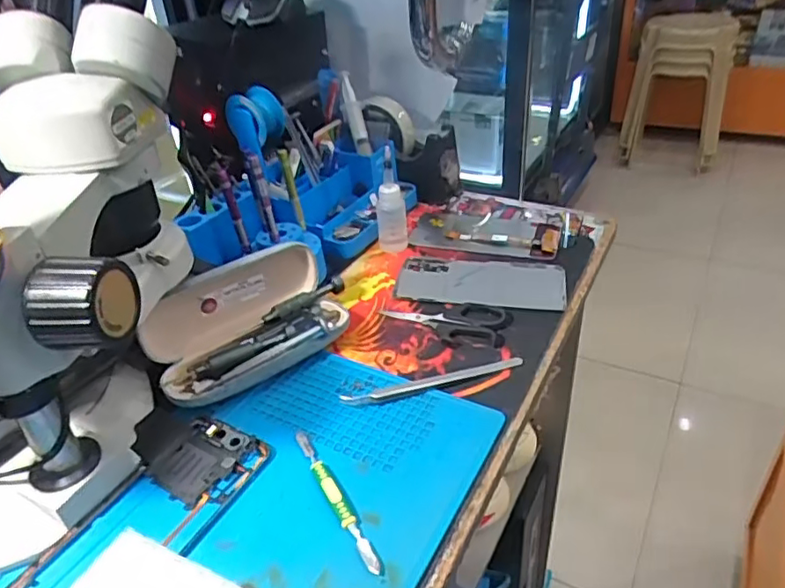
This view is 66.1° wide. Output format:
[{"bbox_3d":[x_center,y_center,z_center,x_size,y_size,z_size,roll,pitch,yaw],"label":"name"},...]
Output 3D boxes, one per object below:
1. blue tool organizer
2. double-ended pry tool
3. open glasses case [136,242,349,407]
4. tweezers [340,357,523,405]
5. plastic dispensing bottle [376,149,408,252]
[{"bbox_3d":[-0.087,-0.120,0.627,0.153,0.151,0.244,20,42,28],"label":"blue tool organizer"},{"bbox_3d":[-0.038,0.130,0.394,0.011,0.008,0.121,-20,37,-21],"label":"double-ended pry tool"},{"bbox_3d":[-0.113,0.020,0.500,0.172,0.069,0.093,-23,41,-25],"label":"open glasses case"},{"bbox_3d":[0.034,0.067,0.477,0.148,0.009,0.019,-14,36,-12],"label":"tweezers"},{"bbox_3d":[0.000,-0.097,0.631,0.032,0.099,0.035,-5,35,0],"label":"plastic dispensing bottle"}]

